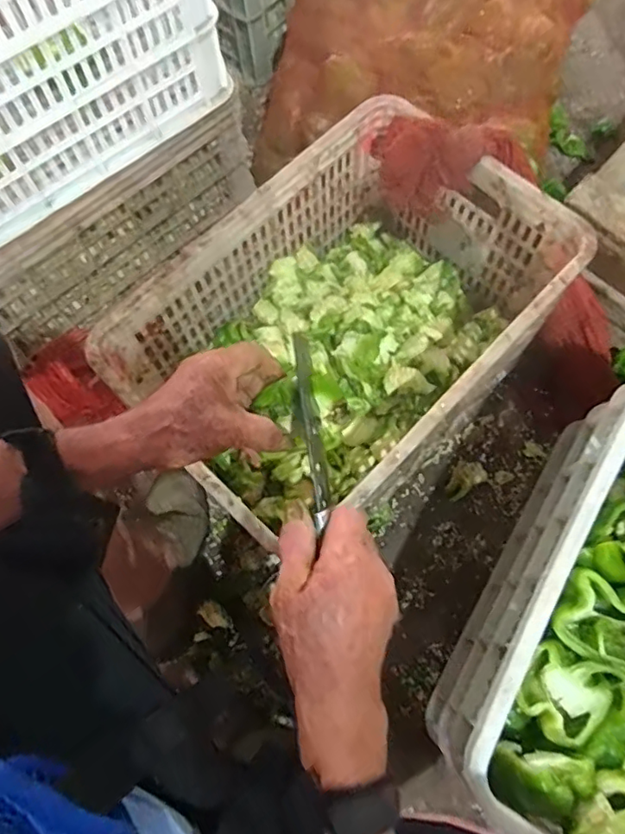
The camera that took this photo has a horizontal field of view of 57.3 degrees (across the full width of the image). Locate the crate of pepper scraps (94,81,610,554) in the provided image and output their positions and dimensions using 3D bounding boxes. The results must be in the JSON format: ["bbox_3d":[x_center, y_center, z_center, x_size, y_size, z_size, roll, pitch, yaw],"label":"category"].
[{"bbox_3d":[0.051,-0.116,0.739,0.368,0.238,0.479,41,77,9],"label":"crate of pepper scraps"}]

